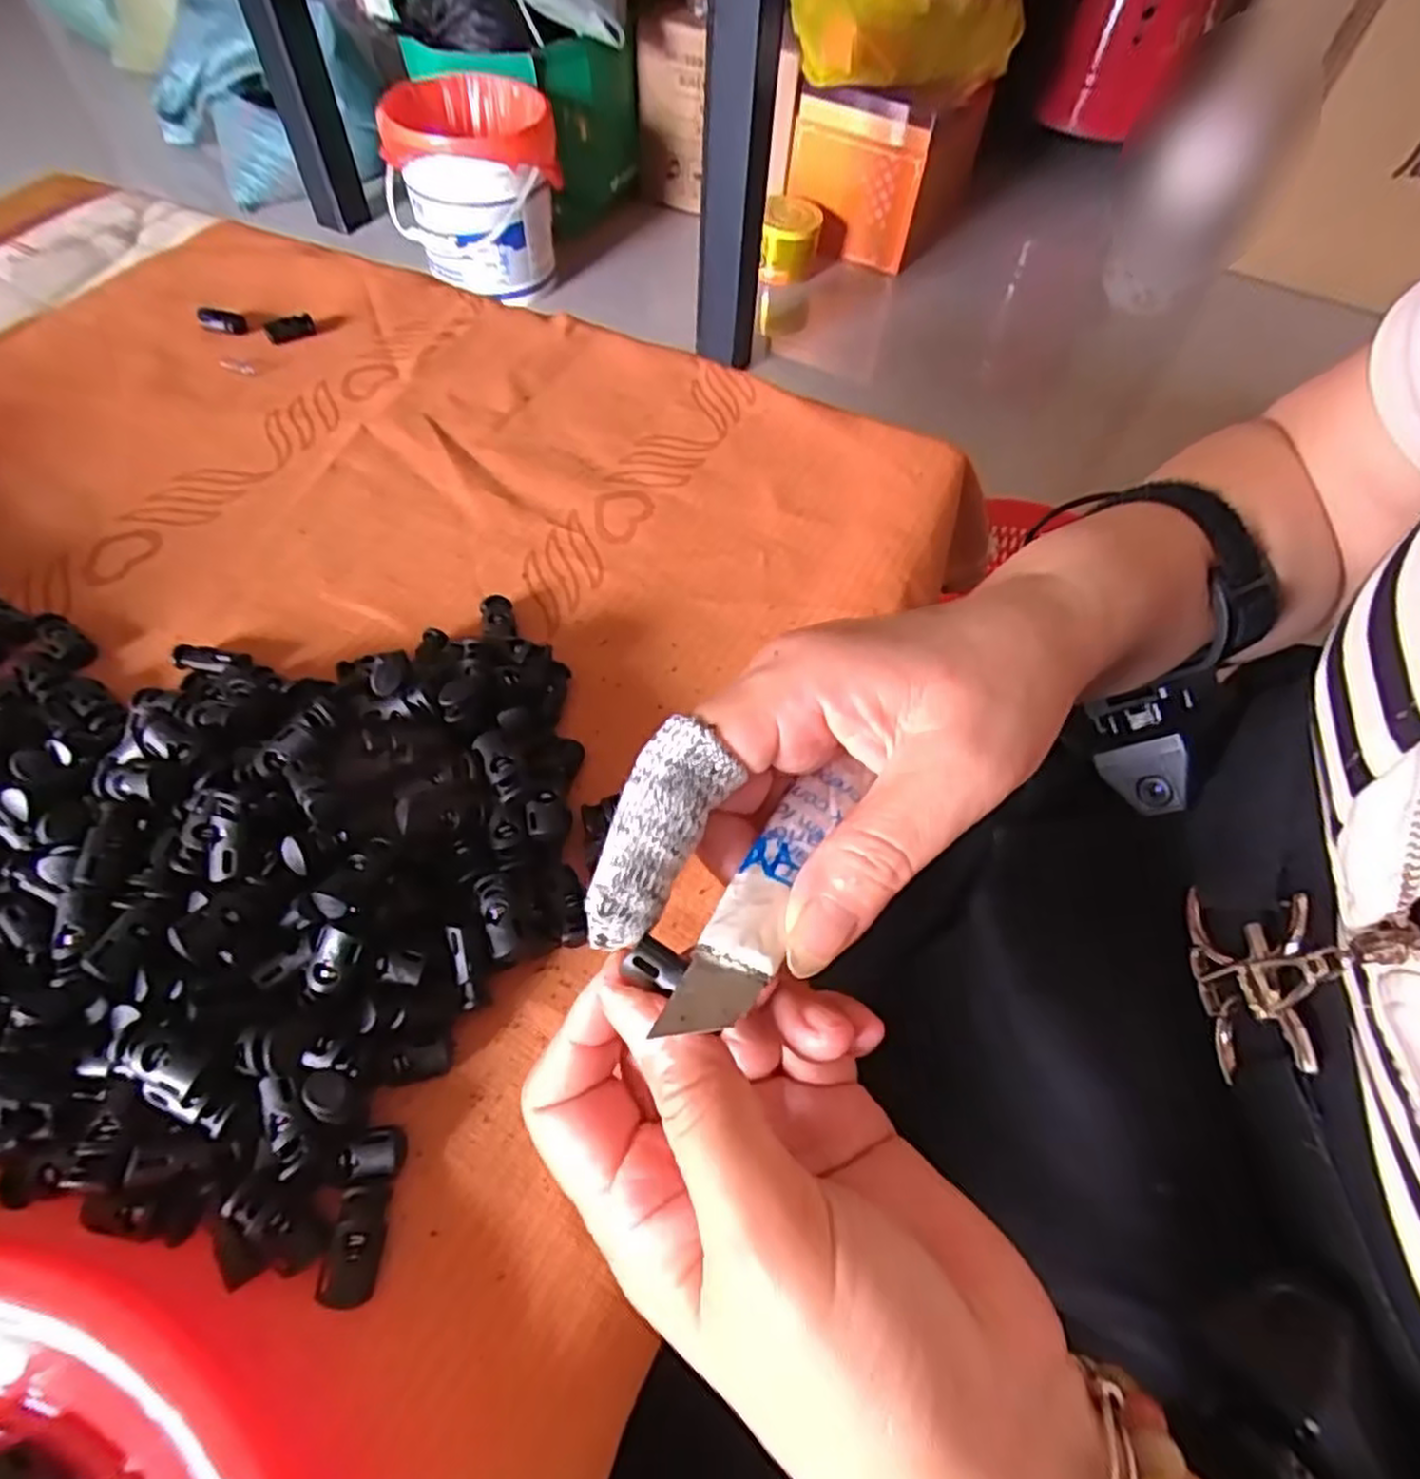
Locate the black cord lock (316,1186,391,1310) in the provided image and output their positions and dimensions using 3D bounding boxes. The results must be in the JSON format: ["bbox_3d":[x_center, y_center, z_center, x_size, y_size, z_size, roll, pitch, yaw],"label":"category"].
[{"bbox_3d":[-0.095,0.135,0.199,0.014,0.008,0.027,-1,57,-4],"label":"black cord lock"}]

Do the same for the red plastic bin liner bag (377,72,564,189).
[{"bbox_3d":[-0.391,-0.992,1.212,0.268,0.103,0.234,-9,58,-9],"label":"red plastic bin liner bag"}]

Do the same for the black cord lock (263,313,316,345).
[{"bbox_3d":[-0.243,-0.238,0.431,0.026,0.007,0.015,-27,62,-19],"label":"black cord lock"}]

